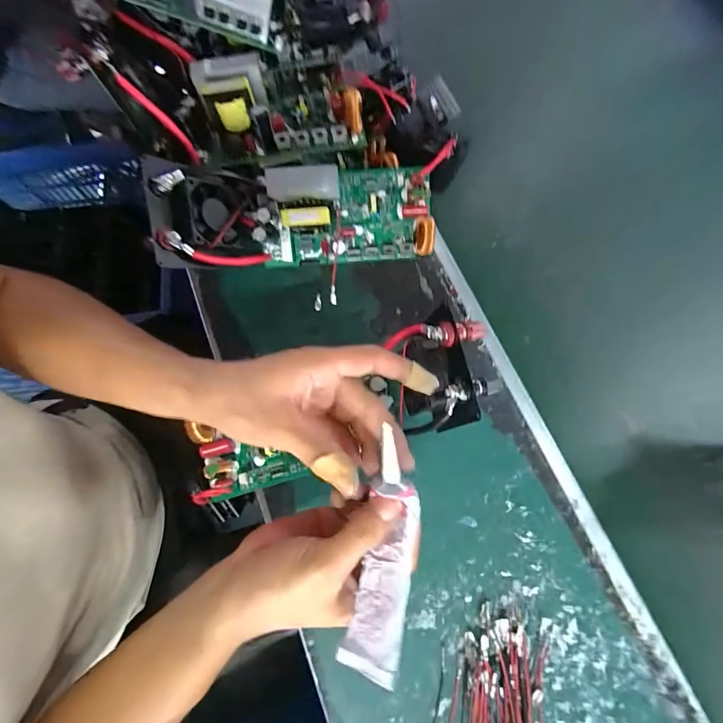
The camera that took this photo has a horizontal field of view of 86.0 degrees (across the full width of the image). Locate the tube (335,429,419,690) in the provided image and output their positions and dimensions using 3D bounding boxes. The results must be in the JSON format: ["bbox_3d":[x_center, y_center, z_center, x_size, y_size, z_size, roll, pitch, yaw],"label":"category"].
[{"bbox_3d":[0.015,0.110,0.229,0.032,0.031,0.124,10,75,1],"label":"tube"}]

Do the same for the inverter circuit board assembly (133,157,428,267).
[{"bbox_3d":[-0.066,-0.160,0.408,0.279,0.094,0.107,-7,72,-3],"label":"inverter circuit board assembly"}]

